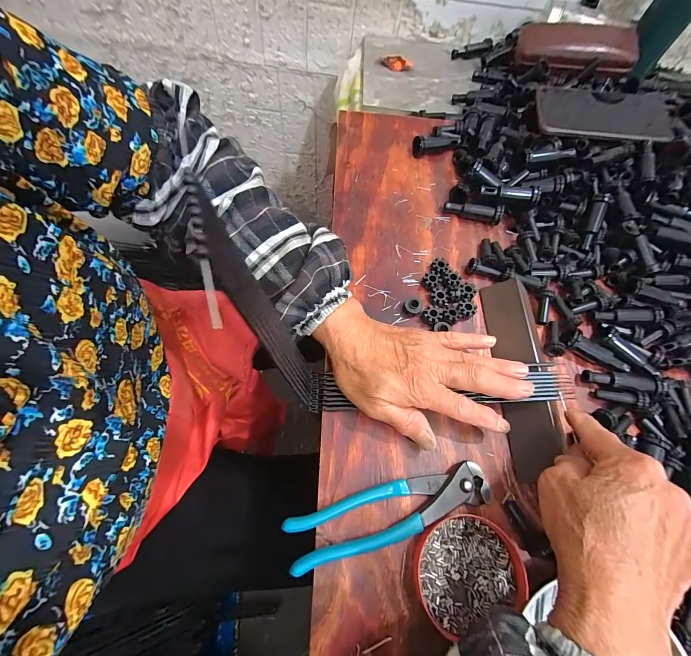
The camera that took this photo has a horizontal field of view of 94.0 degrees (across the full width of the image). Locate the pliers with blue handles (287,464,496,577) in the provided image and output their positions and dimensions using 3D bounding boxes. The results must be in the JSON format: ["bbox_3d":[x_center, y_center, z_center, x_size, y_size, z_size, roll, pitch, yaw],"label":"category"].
[{"bbox_3d":[0.036,0.144,0.254,0.161,0.016,0.039,-13,68,-11],"label":"pliers with blue handles"}]

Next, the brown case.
[{"bbox_3d":[0.318,-0.395,0.448,0.140,0.035,0.077,3,65,0],"label":"brown case"}]

